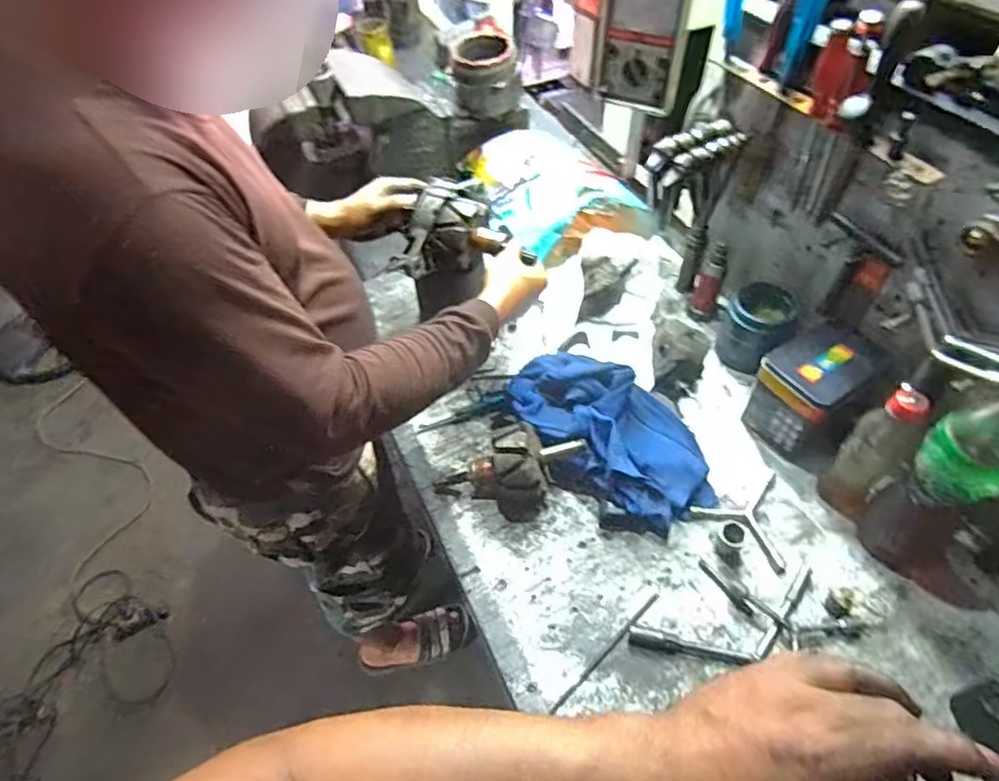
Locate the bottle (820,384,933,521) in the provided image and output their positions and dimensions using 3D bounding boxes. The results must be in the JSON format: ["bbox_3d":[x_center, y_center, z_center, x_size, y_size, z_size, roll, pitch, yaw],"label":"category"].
[{"bbox_3d":[0.431,0.070,0.680,0.049,0.198,0.061,-38,60,-25],"label":"bottle"}]

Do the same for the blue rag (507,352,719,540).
[{"bbox_3d":[0.143,0.040,0.764,0.179,0.093,0.291,-34,59,-23],"label":"blue rag"}]

